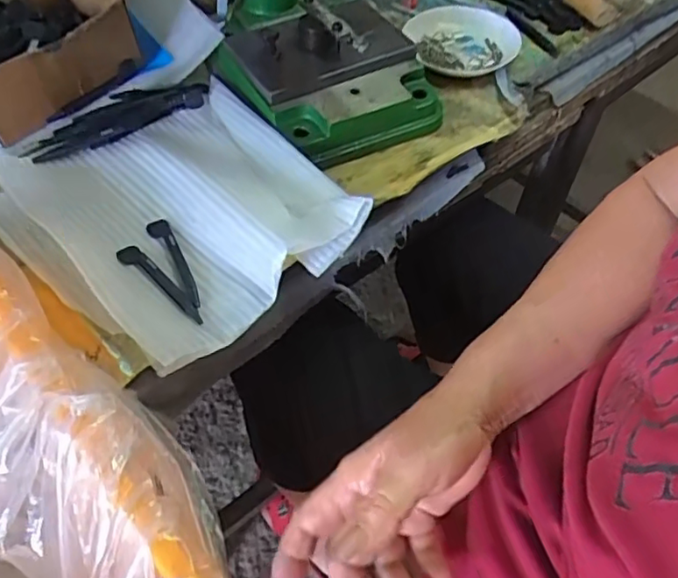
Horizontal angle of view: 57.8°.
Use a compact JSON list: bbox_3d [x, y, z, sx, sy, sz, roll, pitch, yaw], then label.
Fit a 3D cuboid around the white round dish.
[{"bbox_3d":[0.122,-0.254,0.627,0.128,0.022,0.104,-19,55,-16],"label":"white round dish"}]

